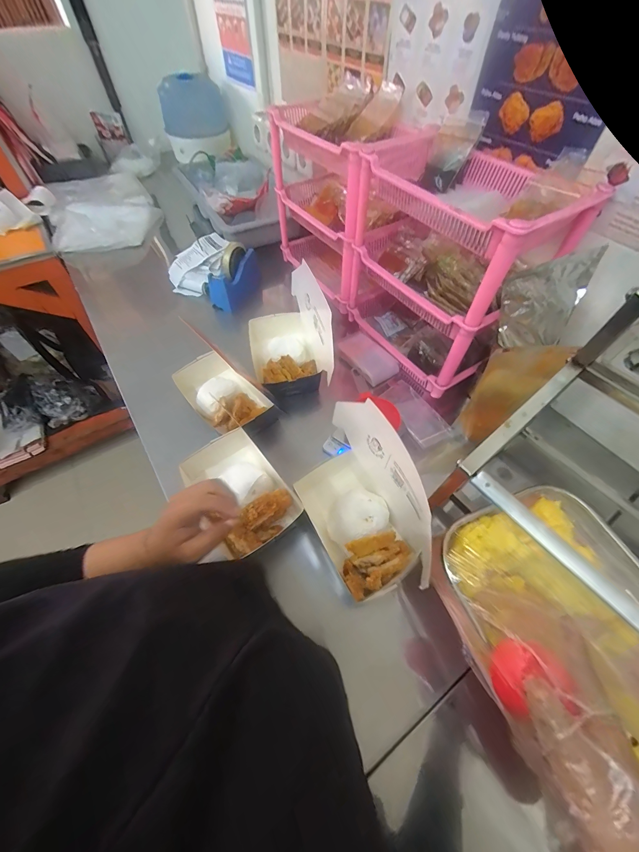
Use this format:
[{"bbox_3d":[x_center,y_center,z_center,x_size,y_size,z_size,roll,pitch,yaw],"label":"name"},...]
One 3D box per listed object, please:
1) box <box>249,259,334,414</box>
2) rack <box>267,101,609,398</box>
[{"bbox_3d":[-0.065,-0.179,0.623,0.141,0.160,0.230,-13,58,-9],"label":"box"},{"bbox_3d":[0.112,-0.385,0.637,0.212,0.309,0.645,-34,63,-21],"label":"rack"}]

